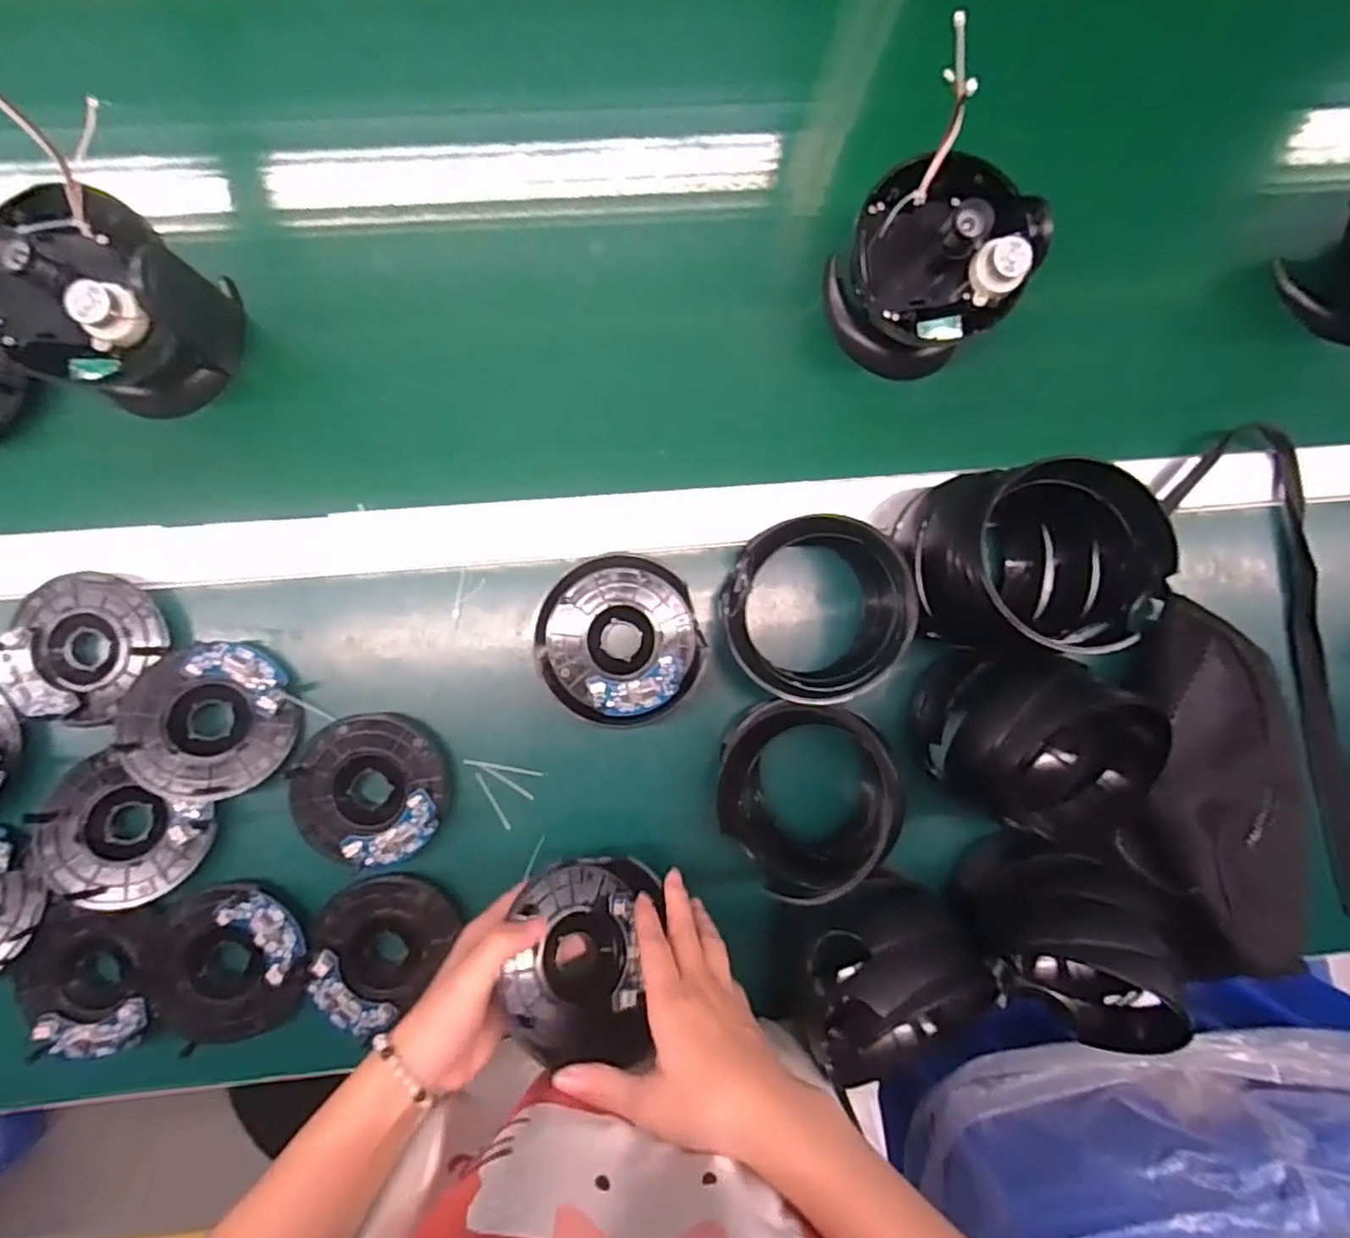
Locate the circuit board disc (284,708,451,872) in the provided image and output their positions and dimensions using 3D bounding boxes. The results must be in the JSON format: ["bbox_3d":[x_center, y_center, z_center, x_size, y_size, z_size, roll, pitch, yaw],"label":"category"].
[{"bbox_3d":[-0.208,0.116,0.461,0.099,0.019,0.098,0,90,-4],"label":"circuit board disc"}]

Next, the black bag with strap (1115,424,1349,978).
[{"bbox_3d":[0.411,0.044,0.468,0.224,0.077,0.369,-2,90,-4],"label":"black bag with strap"}]

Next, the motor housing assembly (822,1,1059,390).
[{"bbox_3d":[0.176,-0.254,0.455,0.117,0.115,0.145,30,97,-4],"label":"motor housing assembly"}]

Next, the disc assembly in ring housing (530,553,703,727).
[{"bbox_3d":[-0.037,0.017,0.469,0.108,0.039,0.112,0,90,-4],"label":"disc assembly in ring housing"}]

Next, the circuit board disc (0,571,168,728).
[{"bbox_3d":[-0.398,0.018,0.452,0.090,0.022,0.100,36,88,-3],"label":"circuit board disc"}]

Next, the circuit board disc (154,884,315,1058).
[{"bbox_3d":[-0.299,0.231,0.447,0.103,0.013,0.099,0,90,-4],"label":"circuit board disc"}]

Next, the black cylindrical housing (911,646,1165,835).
[{"bbox_3d":[0.237,0.085,0.445,0.137,0.092,0.104,25,88,-3],"label":"black cylindrical housing"}]

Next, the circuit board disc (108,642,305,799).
[{"bbox_3d":[-0.312,0.068,0.453,0.102,0.016,0.100,1,84,-12],"label":"circuit board disc"}]

